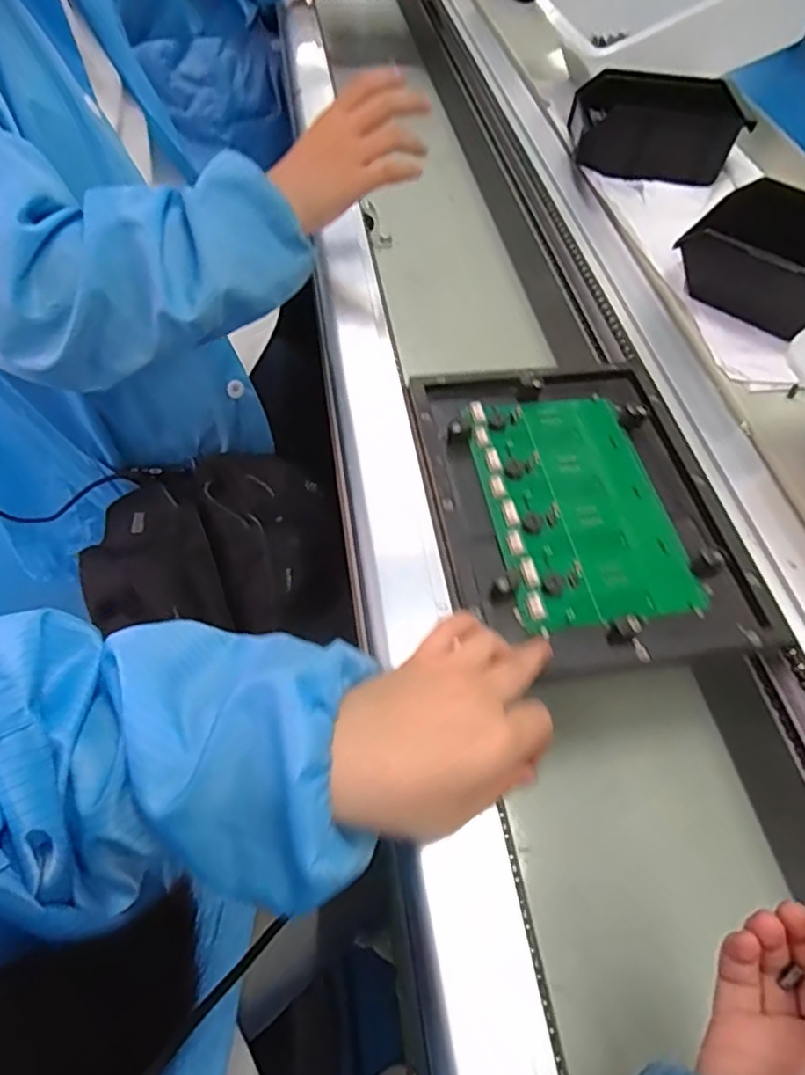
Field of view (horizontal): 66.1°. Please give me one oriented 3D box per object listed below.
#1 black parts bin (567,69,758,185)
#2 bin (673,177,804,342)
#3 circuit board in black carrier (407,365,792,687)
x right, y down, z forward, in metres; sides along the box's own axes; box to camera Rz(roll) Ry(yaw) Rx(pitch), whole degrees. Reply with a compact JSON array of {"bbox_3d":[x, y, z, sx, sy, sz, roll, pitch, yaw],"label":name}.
[{"bbox_3d":[0.266,-0.438,0.656,0.166,0.060,0.127,7,54,2],"label":"black parts bin"},{"bbox_3d":[0.309,-0.234,0.519,0.136,0.072,0.129,37,61,21],"label":"bin"},{"bbox_3d":[0.117,-0.026,0.420,0.191,0.019,0.243,-6,55,-7],"label":"circuit board in black carrier"}]

